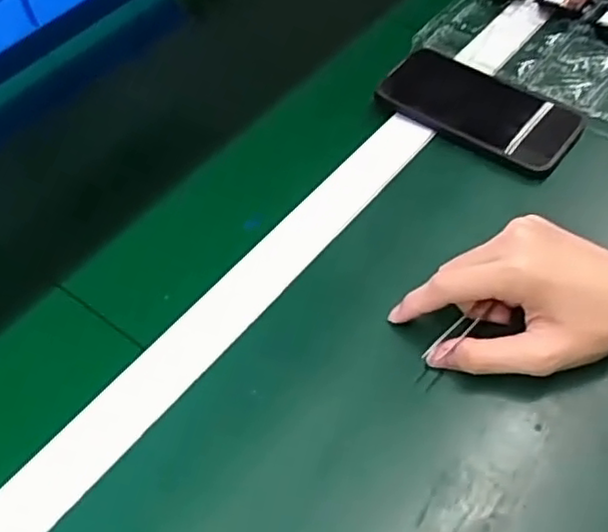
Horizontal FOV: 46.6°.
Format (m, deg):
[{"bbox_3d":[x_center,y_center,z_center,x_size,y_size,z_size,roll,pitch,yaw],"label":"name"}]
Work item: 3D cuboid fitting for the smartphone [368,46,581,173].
[{"bbox_3d":[0.148,-0.133,0.583,0.154,0.015,0.087,34,60,21],"label":"smartphone"}]

